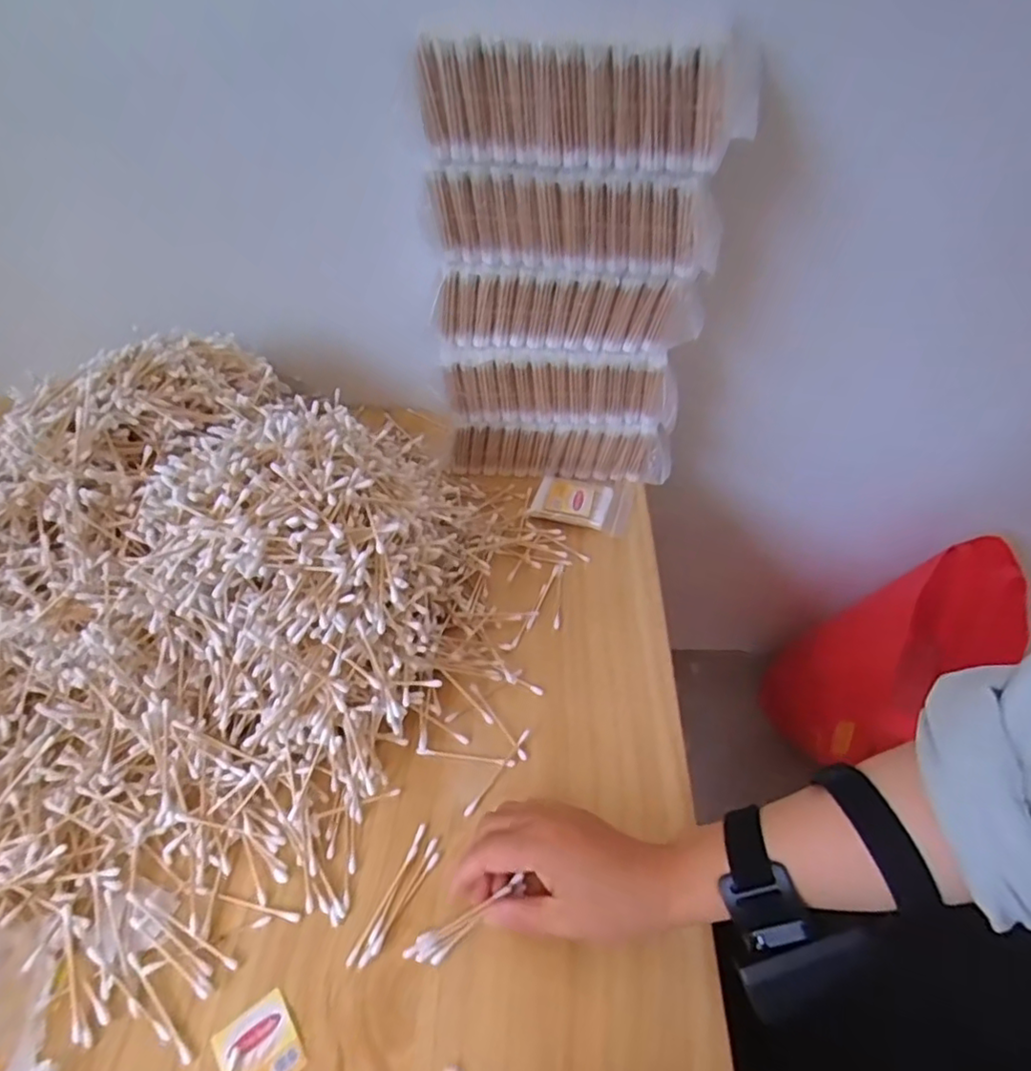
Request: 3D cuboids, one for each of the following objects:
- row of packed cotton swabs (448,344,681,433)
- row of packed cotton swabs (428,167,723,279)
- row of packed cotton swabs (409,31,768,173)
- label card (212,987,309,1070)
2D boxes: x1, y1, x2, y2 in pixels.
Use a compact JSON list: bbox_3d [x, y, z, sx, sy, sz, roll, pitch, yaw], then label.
[{"bbox_3d":[0.042,-0.135,0.567,0.213,0.076,0.016,3,46,3],"label":"row of packed cotton swabs"},{"bbox_3d":[0.040,-0.231,0.452,0.214,0.070,0.021,4,46,4],"label":"row of packed cotton swabs"},{"bbox_3d":[0.040,-0.272,0.389,0.211,0.072,0.026,8,46,8],"label":"row of packed cotton swabs"},{"bbox_3d":[-0.138,0.279,0.334,0.037,0.004,0.042,-28,56,-26],"label":"label card"}]

